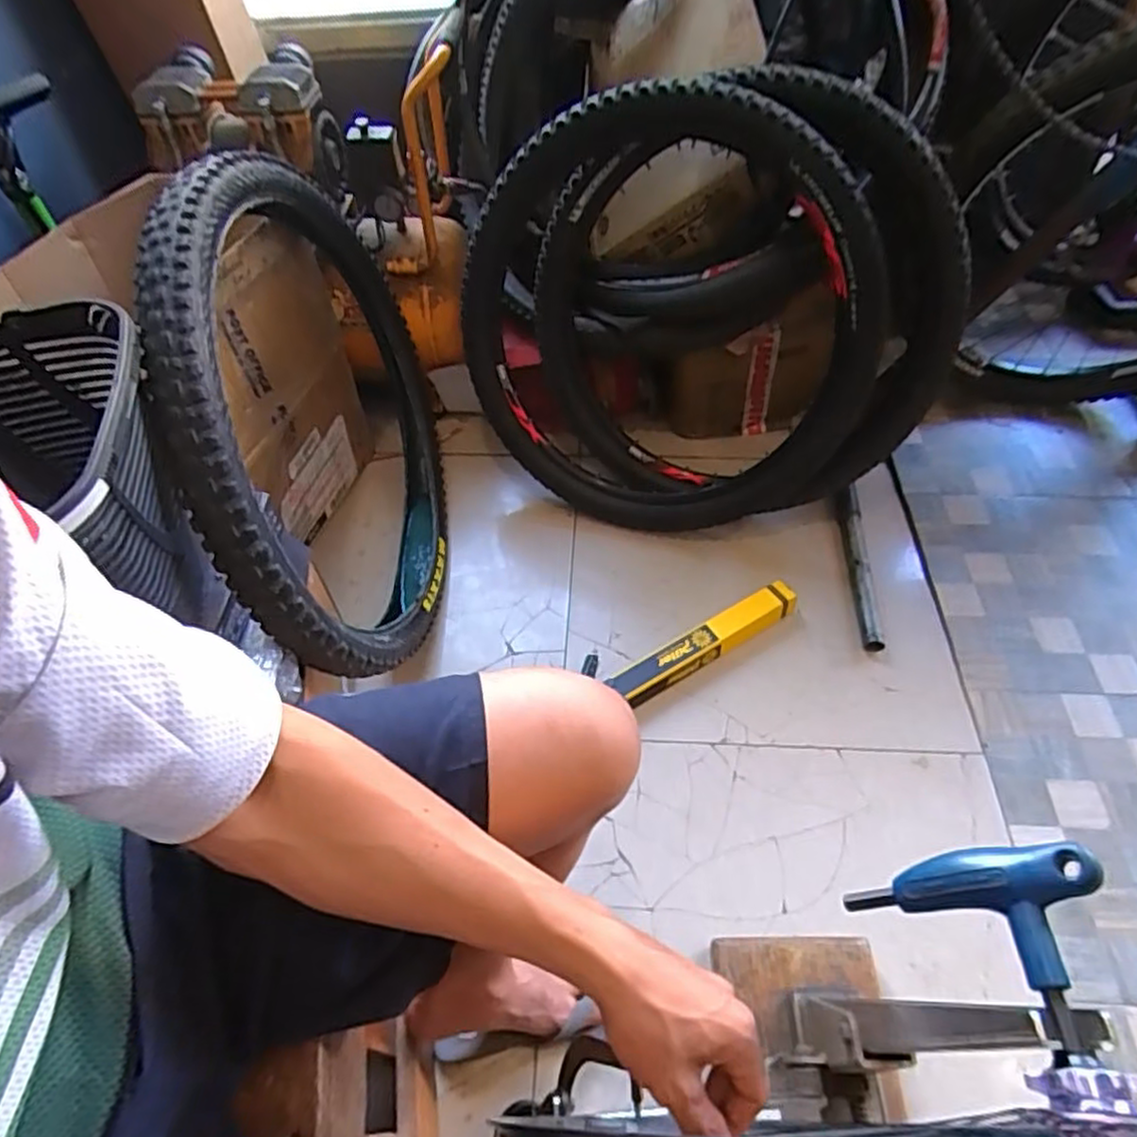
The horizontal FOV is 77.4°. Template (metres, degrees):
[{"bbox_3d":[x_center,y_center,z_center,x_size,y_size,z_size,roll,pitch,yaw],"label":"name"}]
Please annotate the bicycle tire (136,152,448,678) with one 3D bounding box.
[{"bbox_3d":[-0.318,-0.212,1.010,0.069,0.625,0.731,-11,18,10],"label":"bicycle tire"}]

